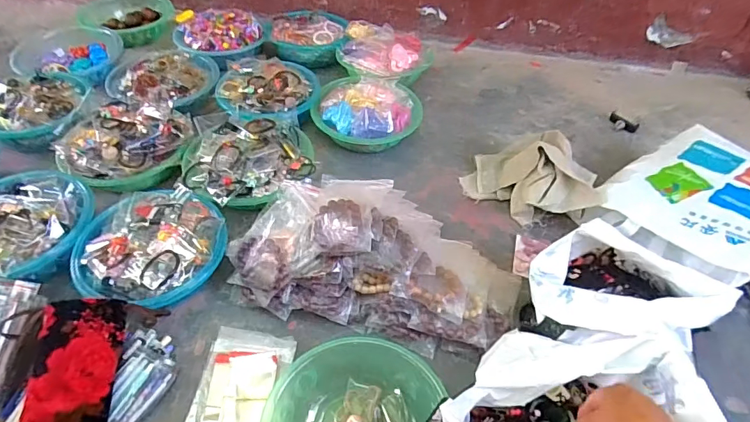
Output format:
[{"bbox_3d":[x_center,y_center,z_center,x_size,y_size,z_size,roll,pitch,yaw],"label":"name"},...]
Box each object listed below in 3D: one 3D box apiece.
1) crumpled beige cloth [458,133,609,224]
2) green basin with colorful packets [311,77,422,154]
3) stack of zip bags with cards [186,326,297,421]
[{"bbox_3d":[0.307,-0.077,0.897,0.244,0.099,0.190,9,48,4],"label":"crumpled beige cloth"},{"bbox_3d":[-0.015,-0.208,0.987,0.226,0.101,0.193,11,48,6],"label":"green basin with colorful packets"},{"bbox_3d":[-0.191,0.254,0.613,0.118,0.028,0.203,7,48,2],"label":"stack of zip bags with cards"}]

